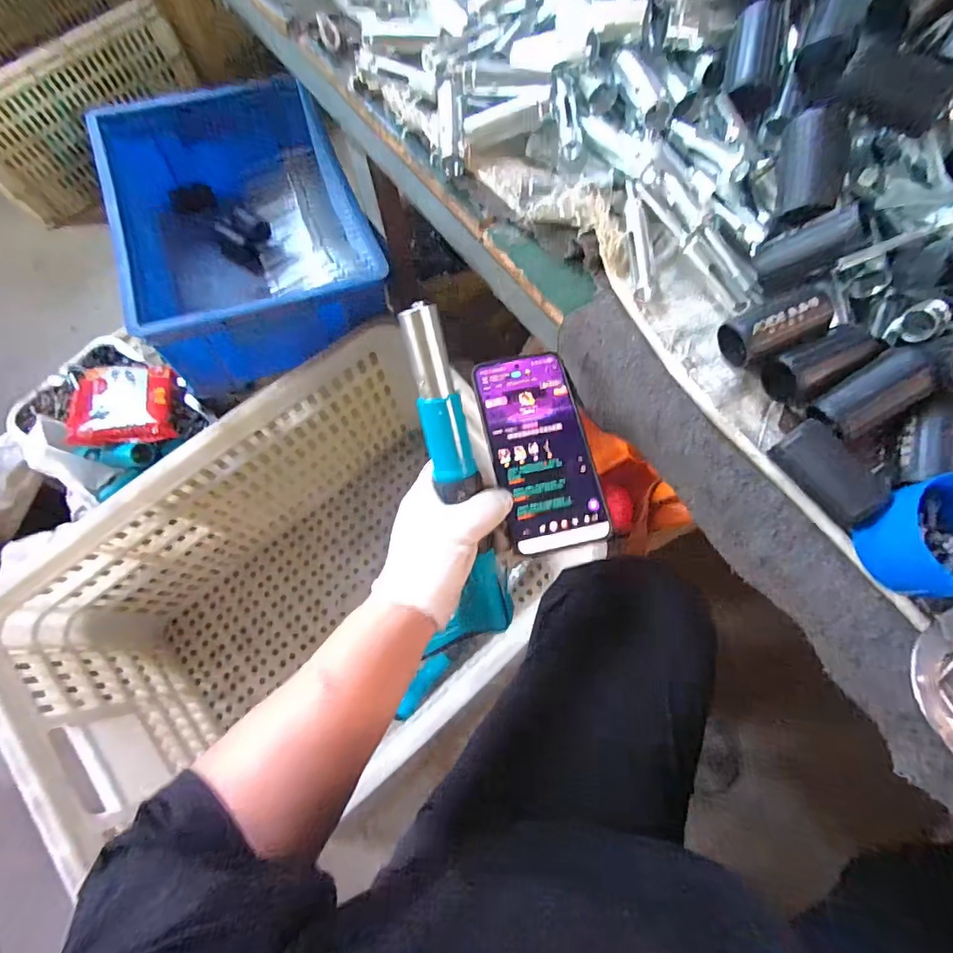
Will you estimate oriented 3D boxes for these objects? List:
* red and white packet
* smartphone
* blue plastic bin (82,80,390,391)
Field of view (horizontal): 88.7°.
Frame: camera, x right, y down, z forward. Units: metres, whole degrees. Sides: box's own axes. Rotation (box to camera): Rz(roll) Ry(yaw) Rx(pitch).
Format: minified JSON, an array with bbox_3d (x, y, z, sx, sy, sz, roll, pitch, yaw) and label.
[{"bbox_3d":[-0.459,-0.093,0.633,0.114,0.034,0.117,-5,70,-28],"label":"red and white packet"},{"bbox_3d":[0.050,-0.023,0.383,0.075,0.006,0.161,-12,73,-2],"label":"smartphone"},{"bbox_3d":[-0.321,-0.359,0.679,0.285,0.161,0.433,-24,74,-5],"label":"blue plastic bin"}]

